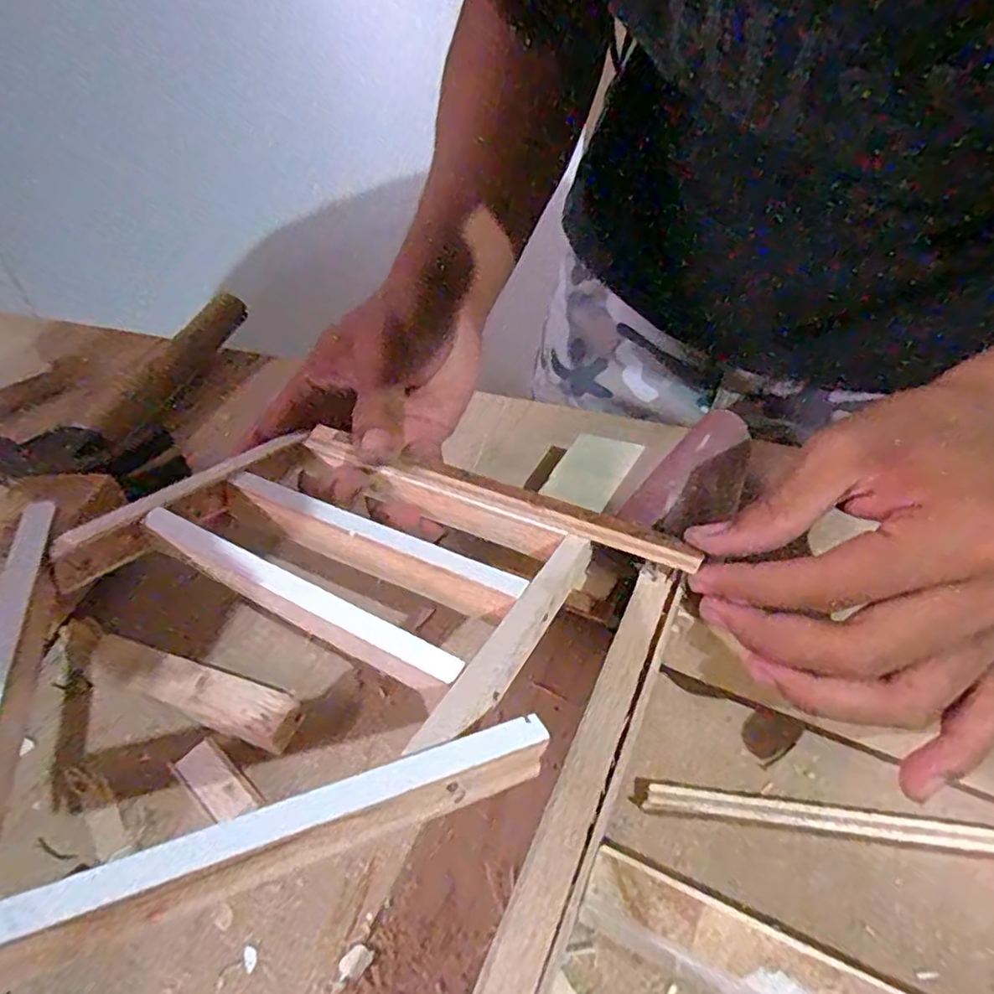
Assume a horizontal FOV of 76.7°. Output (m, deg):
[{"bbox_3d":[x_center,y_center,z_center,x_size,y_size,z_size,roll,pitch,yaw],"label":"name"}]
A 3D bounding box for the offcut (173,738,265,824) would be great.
[{"bbox_3d":[-0.114,0.117,0.255,0.038,0.007,0.017,32,54,27],"label":"offcut"}]

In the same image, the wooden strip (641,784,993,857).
[{"bbox_3d":[0.145,0.125,0.238,0.173,0.012,0.010,6,47,6],"label":"wooden strip"}]

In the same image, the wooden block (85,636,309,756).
[{"bbox_3d":[-0.136,0.086,0.279,0.099,0.017,0.022,15,48,14],"label":"wooden block"}]

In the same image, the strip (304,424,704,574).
[{"bbox_3d":[-0.006,-0.002,0.264,0.178,0.011,0.010,18,49,19],"label":"strip"}]

